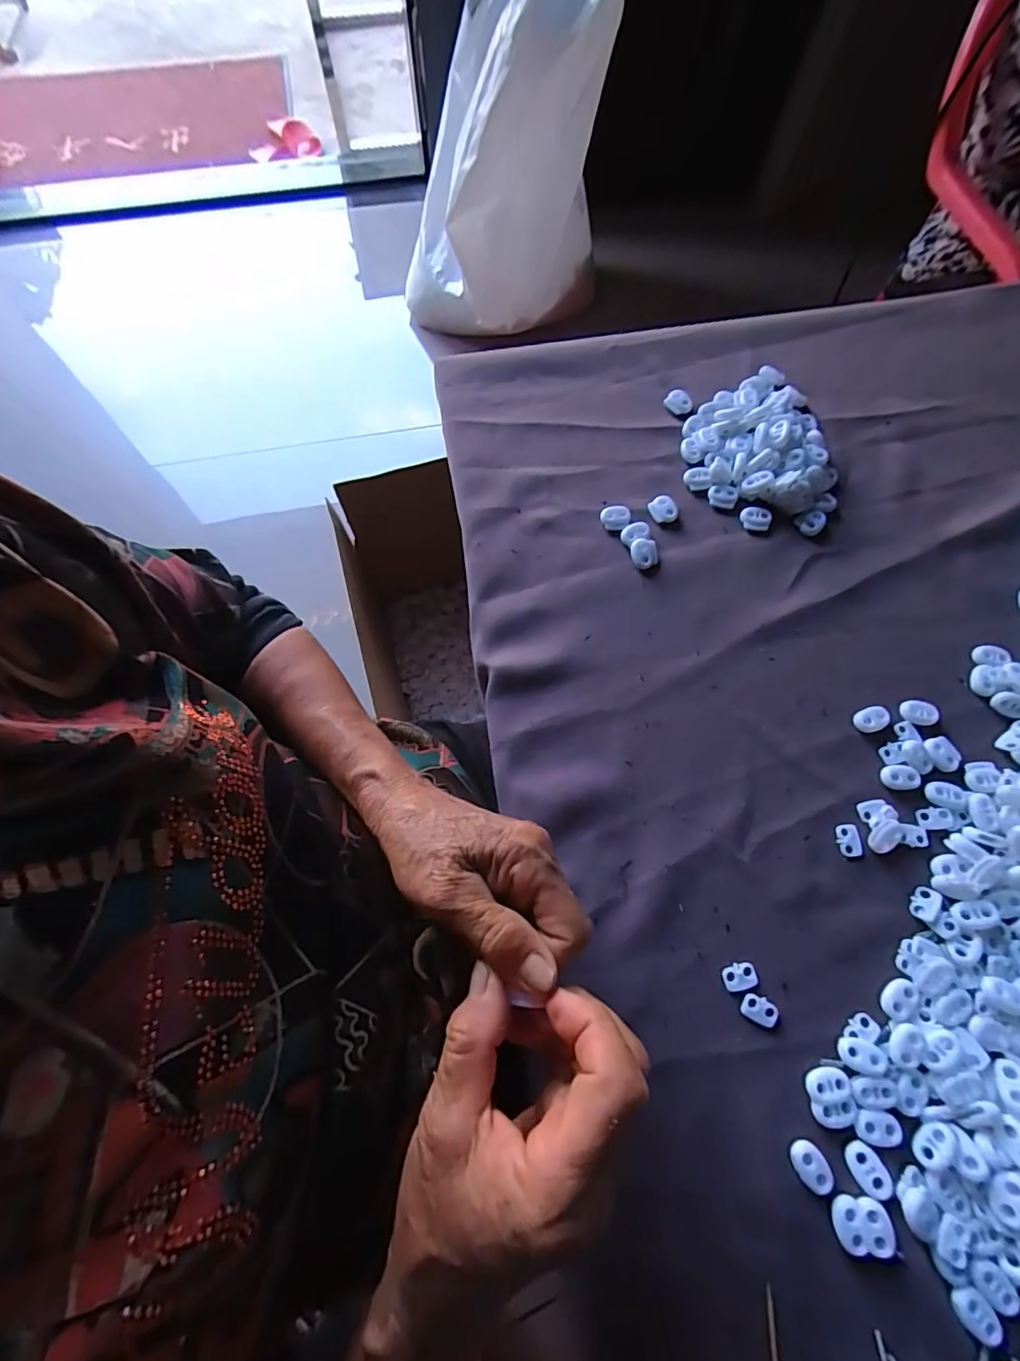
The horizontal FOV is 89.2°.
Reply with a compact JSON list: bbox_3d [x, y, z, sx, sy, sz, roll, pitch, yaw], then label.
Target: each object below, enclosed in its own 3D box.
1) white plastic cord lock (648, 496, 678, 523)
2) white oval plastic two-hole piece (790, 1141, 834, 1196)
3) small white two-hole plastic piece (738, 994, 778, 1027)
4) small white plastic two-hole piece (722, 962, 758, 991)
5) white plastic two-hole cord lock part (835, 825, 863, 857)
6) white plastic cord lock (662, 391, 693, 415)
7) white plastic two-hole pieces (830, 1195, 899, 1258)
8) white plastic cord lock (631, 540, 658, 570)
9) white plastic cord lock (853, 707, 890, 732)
[{"bbox_3d":[0.114,-0.127,0.385,0.018,0.004,0.021,-32,81,7],"label":"white plastic cord lock"},{"bbox_3d":[0.152,0.244,0.259,0.015,0.004,0.022,-36,75,-11],"label":"white oval plastic two-hole piece"},{"bbox_3d":[0.137,0.181,0.284,0.020,0.004,0.012,21,73,8],"label":"small white two-hole plastic piece"},{"bbox_3d":[0.129,0.165,0.288,0.018,0.004,0.013,-7,71,-2],"label":"small white plastic two-hole piece"},{"bbox_3d":[0.204,0.096,0.311,0.013,0.004,0.018,-3,71,0],"label":"white plastic two-hole cord lock part"},{"bbox_3d":[0.137,-0.225,0.418,0.021,0.004,0.018,45,93,2],"label":"white plastic cord lock"},{"bbox_3d":[0.171,0.263,0.250,0.026,0.004,0.021,-3,71,0],"label":"white plastic two-hole pieces"},{"bbox_3d":[0.097,-0.091,0.374,0.019,0.010,0.020,-4,71,-1],"label":"white plastic cord lock"},{"bbox_3d":[0.233,0.025,0.333,0.020,0.006,0.015,-23,72,-7],"label":"white plastic cord lock"}]

